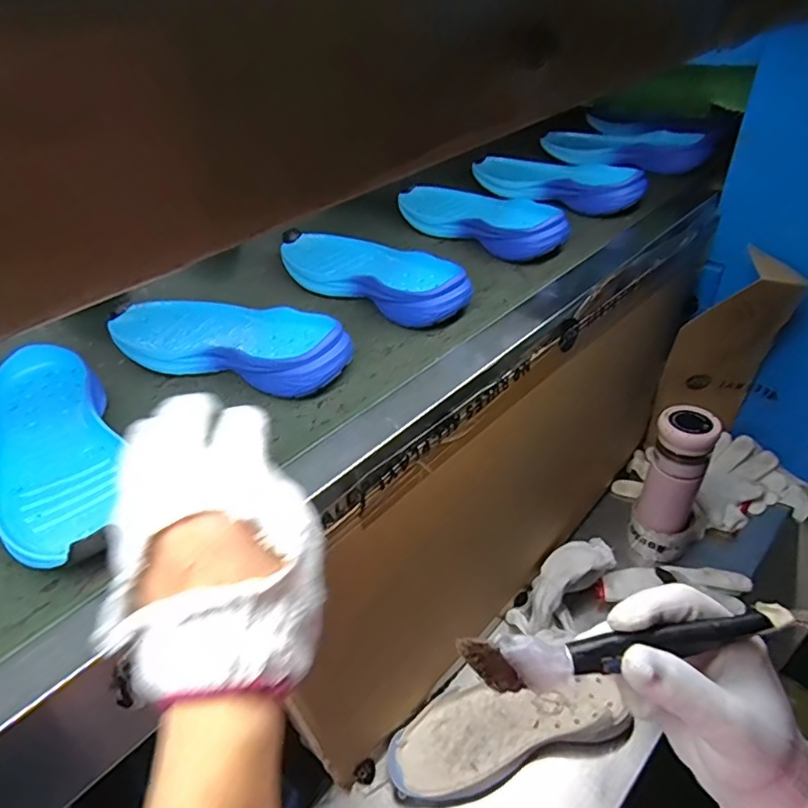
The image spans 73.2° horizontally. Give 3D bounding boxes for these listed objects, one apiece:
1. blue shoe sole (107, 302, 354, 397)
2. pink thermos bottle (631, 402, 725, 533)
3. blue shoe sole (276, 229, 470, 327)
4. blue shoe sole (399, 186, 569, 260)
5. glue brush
[{"bbox_3d":[-0.159,-0.056,0.501,0.239,0.039,0.082,10,41,20],"label":"blue shoe sole"},{"bbox_3d":[0.356,0.097,0.719,0.067,0.197,0.064,-3,40,3],"label":"pink thermos bottle"},{"bbox_3d":[-0.043,-0.144,0.593,0.277,0.038,0.091,23,47,32],"label":"blue shoe sole"},{"bbox_3d":[0.089,-0.223,0.670,0.243,0.042,0.093,29,51,34],"label":"blue shoe sole"},{"bbox_3d":[0.110,0.119,0.270,0.159,0.028,0.016,-8,38,-2],"label":"glue brush"}]

